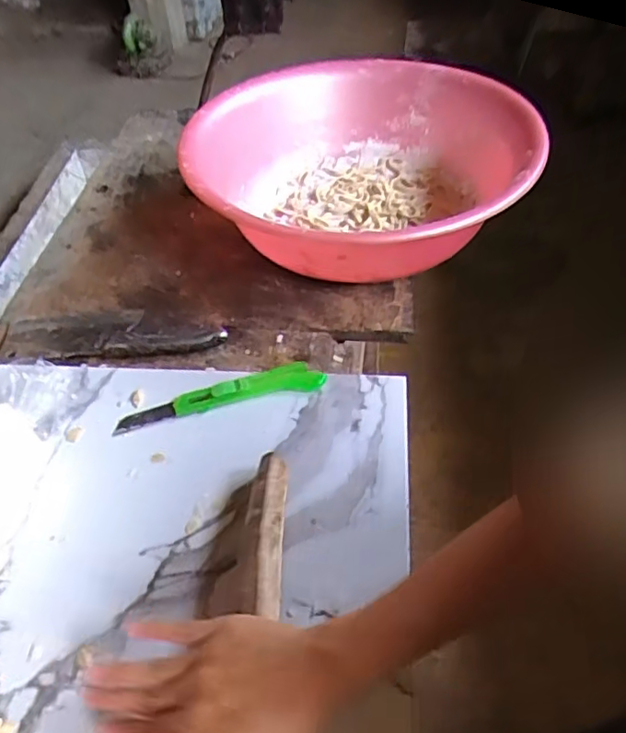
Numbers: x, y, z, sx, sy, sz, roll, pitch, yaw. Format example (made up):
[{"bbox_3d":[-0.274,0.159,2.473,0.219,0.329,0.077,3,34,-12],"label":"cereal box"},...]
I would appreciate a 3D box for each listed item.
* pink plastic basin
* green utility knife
[{"bbox_3d":[0.057,-0.244,0.730,0.403,0.129,0.410,-3,48,3],"label":"pink plastic basin"},{"bbox_3d":[-0.087,0.028,0.563,0.195,0.016,0.031,-13,48,-6],"label":"green utility knife"}]

